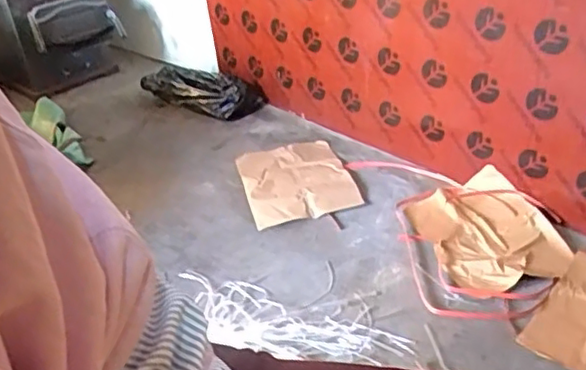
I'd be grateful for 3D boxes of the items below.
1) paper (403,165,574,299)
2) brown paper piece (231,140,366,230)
[{"bbox_3d":[0.417,0.090,1.363,0.260,0.066,0.346,-13,34,-11],"label":"paper"},{"bbox_3d":[0.006,-0.014,1.622,0.267,0.016,0.340,-13,33,-8],"label":"brown paper piece"}]

